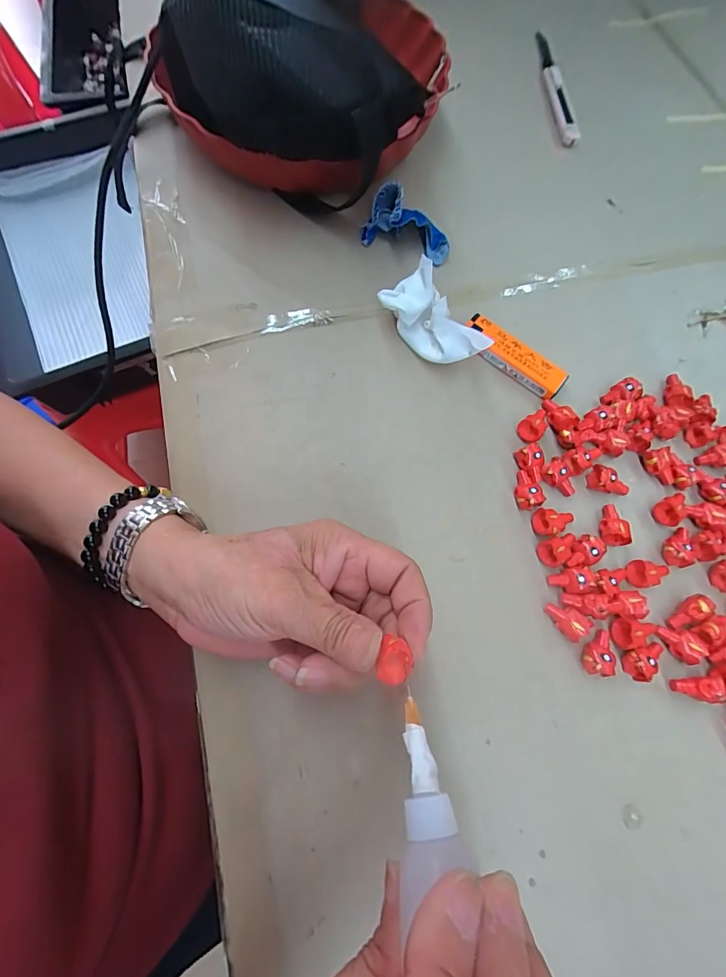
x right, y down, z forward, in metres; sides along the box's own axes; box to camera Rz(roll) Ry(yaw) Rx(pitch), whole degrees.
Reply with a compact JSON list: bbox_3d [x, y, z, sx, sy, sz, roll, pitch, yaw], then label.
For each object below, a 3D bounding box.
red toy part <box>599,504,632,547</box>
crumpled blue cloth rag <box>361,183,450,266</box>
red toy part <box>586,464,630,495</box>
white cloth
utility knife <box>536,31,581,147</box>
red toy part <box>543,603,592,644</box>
[{"bbox_3d":[0.160,0.024,0.264,0.018,0.015,0.025,10,72,2],"label":"red toy part"},{"bbox_3d":[0.036,-0.206,0.318,0.069,0.036,0.026,22,73,6],"label":"crumpled blue cloth rag"},{"bbox_3d":[0.163,-0.004,0.269,0.025,0.016,0.012,23,73,6],"label":"red toy part"},{"bbox_3d":[0.048,-0.113,0.283,0.030,0.047,0.076,-40,77,-13],"label":"white cloth"},{"bbox_3d":[0.191,-0.402,0.406,0.021,0.010,0.169,-2,72,-2],"label":"utility knife"},{"bbox_3d":[0.121,0.078,0.243,0.024,0.013,0.015,41,76,11],"label":"red toy part"}]

